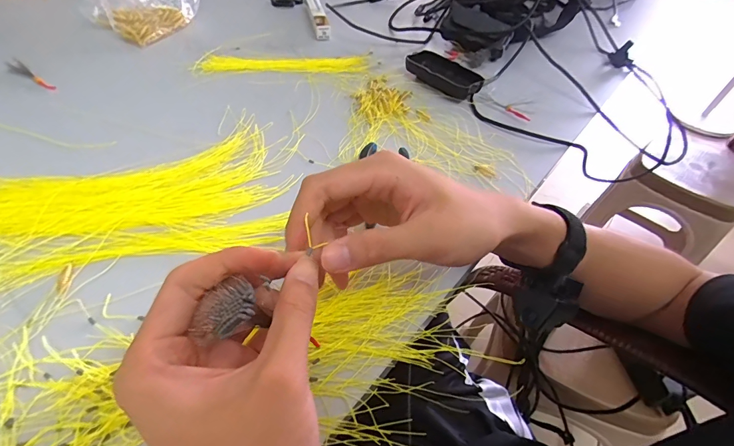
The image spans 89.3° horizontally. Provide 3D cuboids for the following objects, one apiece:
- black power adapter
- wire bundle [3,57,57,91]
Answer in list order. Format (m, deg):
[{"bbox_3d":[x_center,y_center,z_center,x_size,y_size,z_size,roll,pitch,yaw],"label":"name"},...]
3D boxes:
[{"bbox_3d":[0.109,-0.208,0.520,0.114,0.025,0.045,38,54,26],"label":"black power adapter"},{"bbox_3d":[-0.410,-0.178,0.451,0.082,0.013,0.018,28,50,19],"label":"wire bundle"}]

